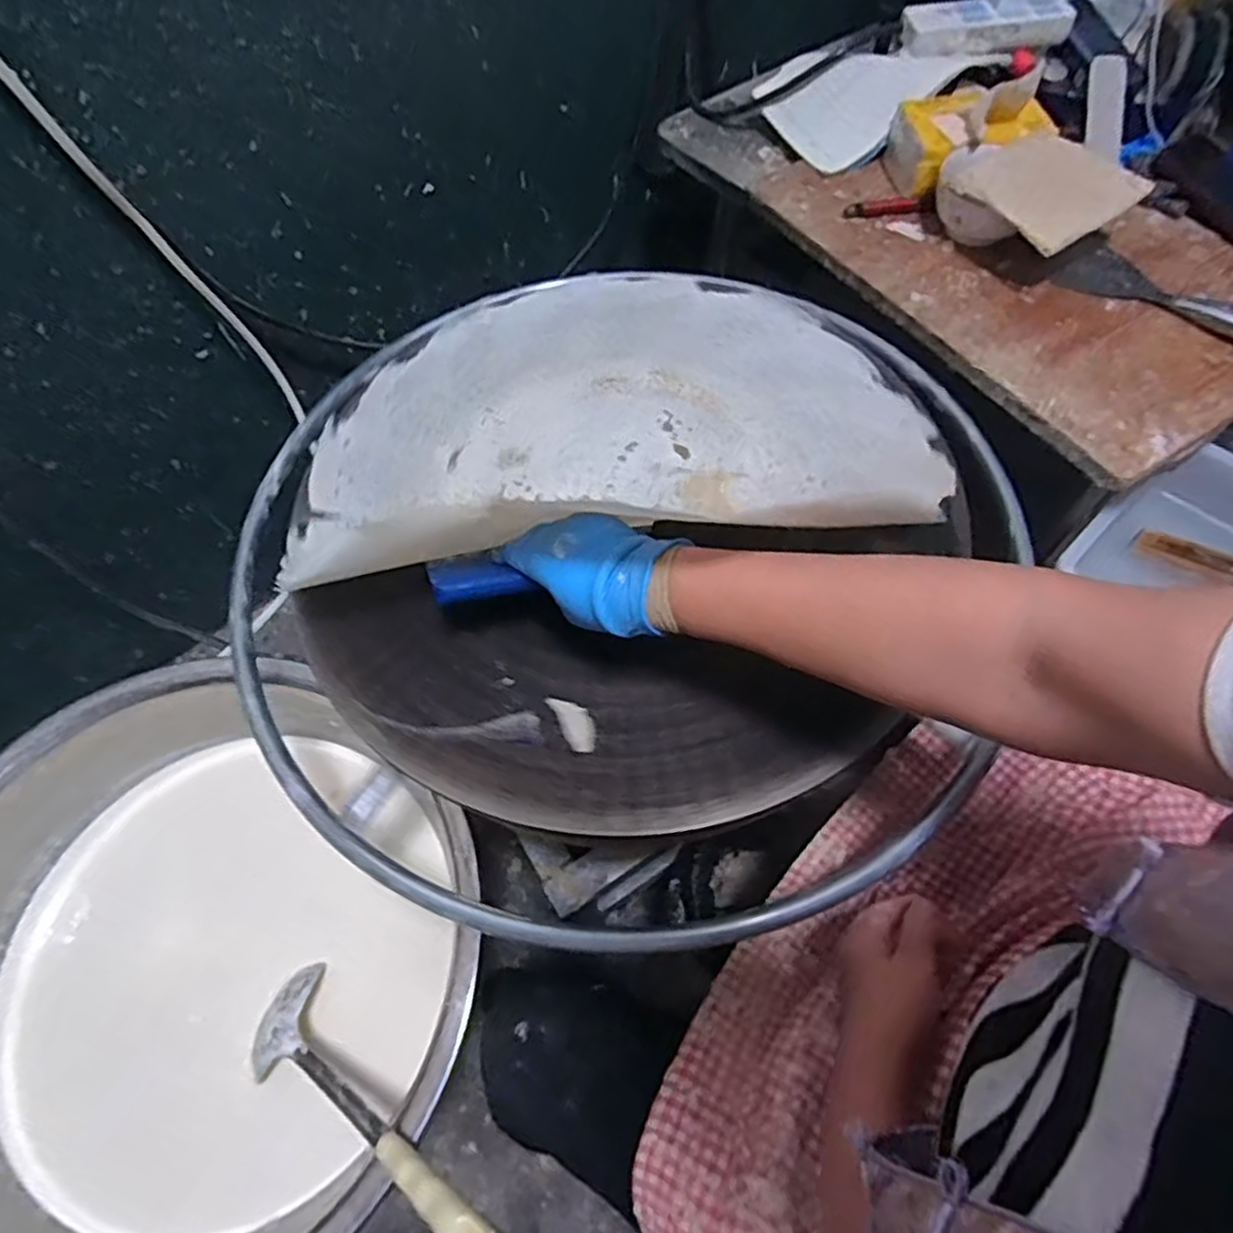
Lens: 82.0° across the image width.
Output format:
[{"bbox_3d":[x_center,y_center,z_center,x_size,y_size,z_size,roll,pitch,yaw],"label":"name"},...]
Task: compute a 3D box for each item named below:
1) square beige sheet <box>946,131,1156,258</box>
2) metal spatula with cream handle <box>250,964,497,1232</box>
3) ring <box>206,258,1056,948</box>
[{"bbox_3d":[0.458,-0.463,0.755,0.162,0.019,0.155,-34,71,-15],"label":"square beige sheet"},{"bbox_3d":[-0.207,0.405,0.582,0.342,0.041,0.096,9,57,42],"label":"metal spatula with cream handle"},{"bbox_3d":[0.005,-0.071,0.650,0.712,0.056,0.689,-2,65,3],"label":"ring"}]

